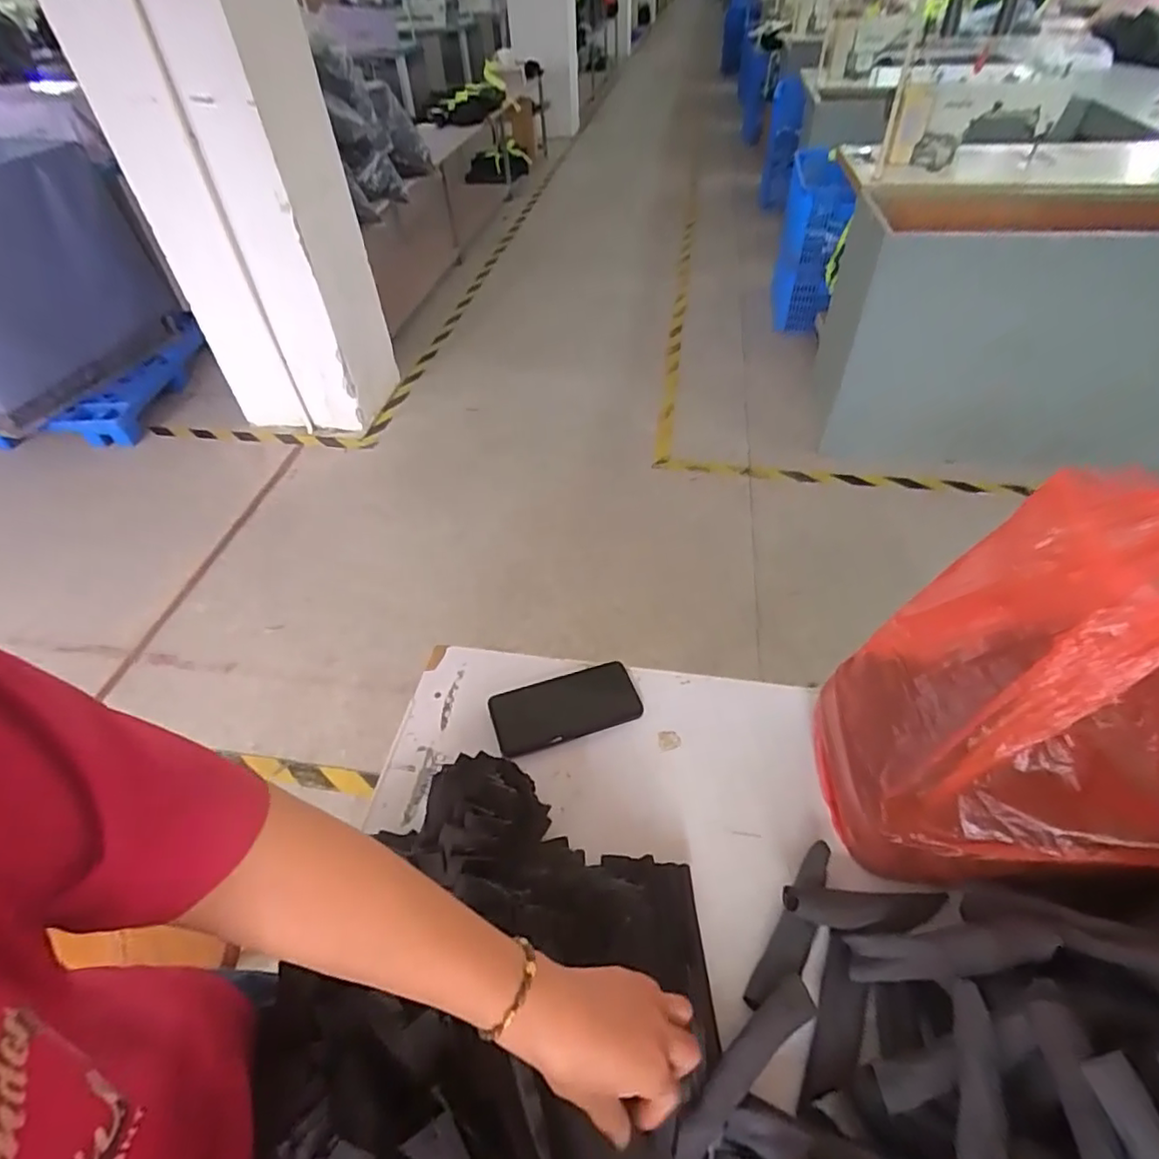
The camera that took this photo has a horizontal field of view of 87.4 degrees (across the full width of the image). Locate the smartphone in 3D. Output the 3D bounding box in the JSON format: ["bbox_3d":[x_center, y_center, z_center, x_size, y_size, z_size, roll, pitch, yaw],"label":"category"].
[{"bbox_3d":[-0.015,0.146,0.690,0.165,0.016,0.078,-15,48,-11],"label":"smartphone"}]

